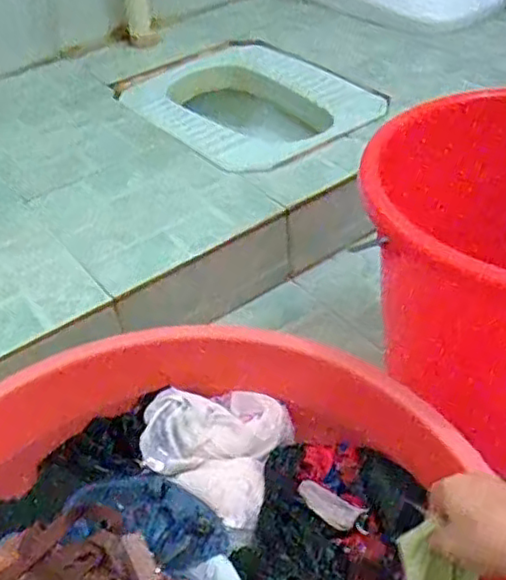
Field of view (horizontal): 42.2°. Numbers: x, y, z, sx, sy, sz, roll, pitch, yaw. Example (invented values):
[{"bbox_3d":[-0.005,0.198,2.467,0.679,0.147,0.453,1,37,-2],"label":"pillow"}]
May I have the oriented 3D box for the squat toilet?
[{"bbox_3d":[-0.015,-0.336,1.203,0.350,0.120,0.427,-30,47,-29],"label":"squat toilet"}]

